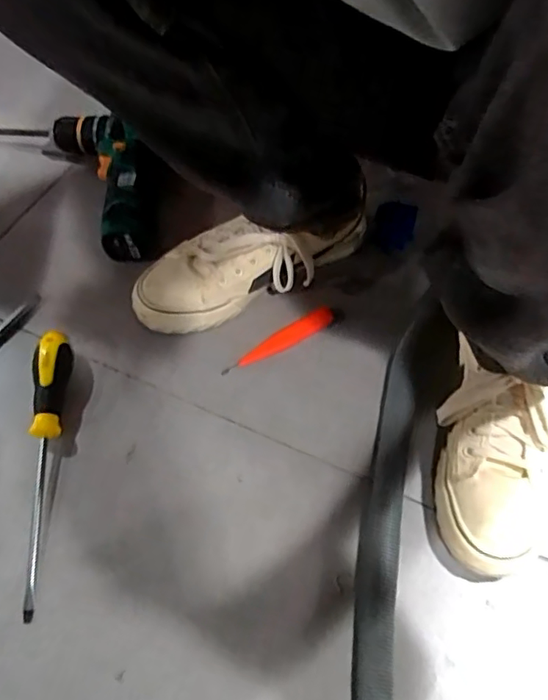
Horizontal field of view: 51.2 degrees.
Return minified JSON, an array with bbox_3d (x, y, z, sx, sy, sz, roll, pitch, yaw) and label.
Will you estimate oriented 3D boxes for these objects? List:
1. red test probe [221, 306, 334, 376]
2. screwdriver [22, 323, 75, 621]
[{"bbox_3d":[0.005,-0.008,0.577,0.127,0.017,0.020,-30,61,-21],"label":"red test probe"},{"bbox_3d":[-0.195,0.092,0.488,0.028,0.039,0.240,-6,56,-6],"label":"screwdriver"}]

